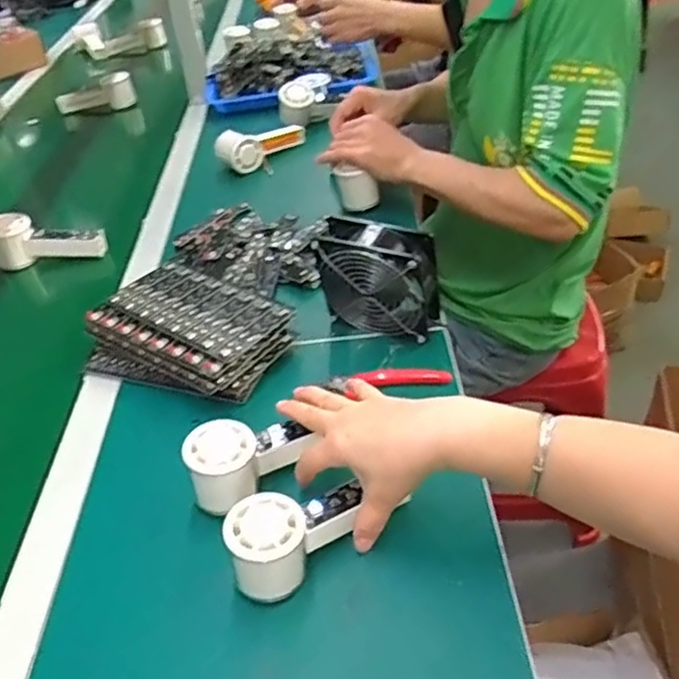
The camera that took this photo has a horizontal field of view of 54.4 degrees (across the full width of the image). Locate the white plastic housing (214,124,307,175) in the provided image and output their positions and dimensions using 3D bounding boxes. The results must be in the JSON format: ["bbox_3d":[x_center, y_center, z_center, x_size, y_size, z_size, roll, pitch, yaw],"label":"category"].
[{"bbox_3d":[-0.124,-0.320,1.068,0.158,0.053,0.049,-29,44,-24],"label":"white plastic housing"}]

